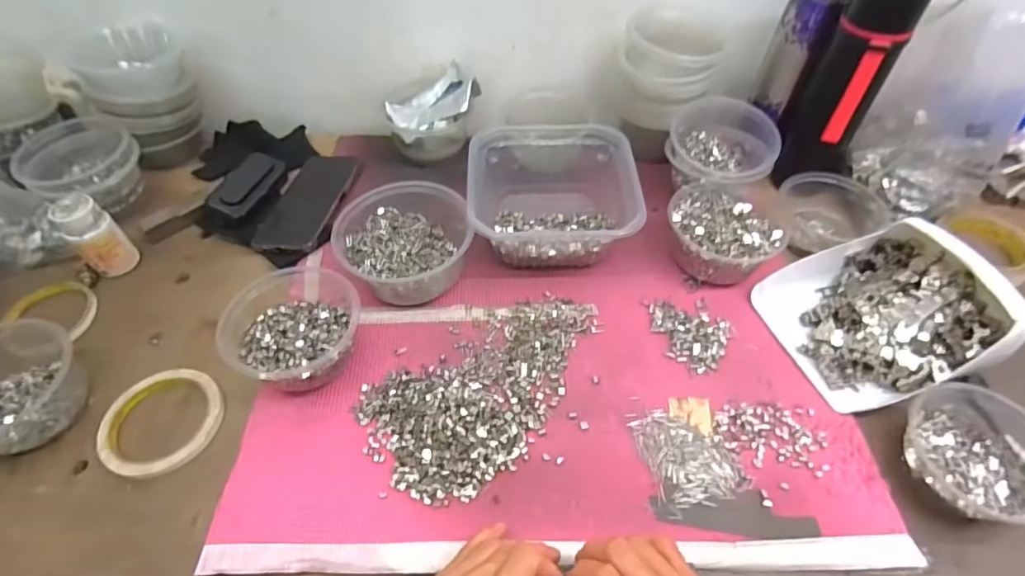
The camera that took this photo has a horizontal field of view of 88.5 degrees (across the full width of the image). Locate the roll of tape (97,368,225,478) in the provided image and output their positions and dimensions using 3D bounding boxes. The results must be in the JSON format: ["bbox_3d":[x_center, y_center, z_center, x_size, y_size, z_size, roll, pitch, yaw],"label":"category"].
[{"bbox_3d":[-0.307,0.115,0.461,0.099,0.008,0.101,0,53,0],"label":"roll of tape"}]

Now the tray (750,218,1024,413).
[{"bbox_3d":[0.341,0.015,0.482,0.170,0.084,0.157,-14,54,-10],"label":"tray"}]

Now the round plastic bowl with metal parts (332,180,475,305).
[{"bbox_3d":[-0.112,-0.056,0.547,0.133,0.066,0.152,-14,54,-10],"label":"round plastic bowl with metal parts"}]

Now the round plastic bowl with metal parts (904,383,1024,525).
[{"bbox_3d":[0.375,0.129,0.417,0.123,0.051,0.107,-6,53,-5],"label":"round plastic bowl with metal parts"}]

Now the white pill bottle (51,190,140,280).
[{"bbox_3d":[-0.437,-0.053,0.554,0.044,0.082,0.041,-37,61,-25],"label":"white pill bottle"}]

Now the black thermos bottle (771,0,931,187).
[{"bbox_3d":[0.353,-0.211,0.553,0.077,0.227,0.063,23,56,17],"label":"black thermos bottle"}]

